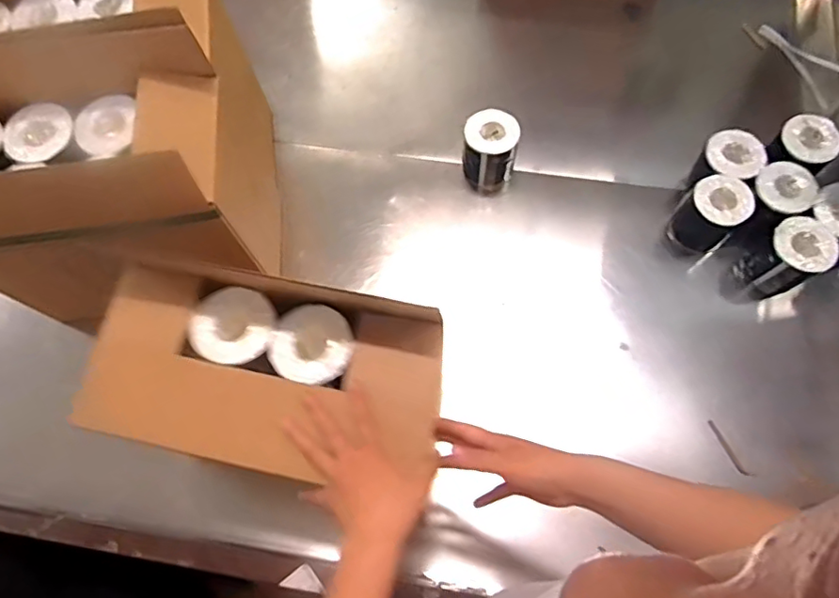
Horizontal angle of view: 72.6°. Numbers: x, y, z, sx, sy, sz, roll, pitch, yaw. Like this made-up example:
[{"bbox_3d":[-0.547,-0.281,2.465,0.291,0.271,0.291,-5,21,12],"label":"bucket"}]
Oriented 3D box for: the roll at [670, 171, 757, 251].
[{"bbox_3d":[0.514,-0.153,1.008,0.096,0.112,0.093,0,70,1],"label":"roll"}]

